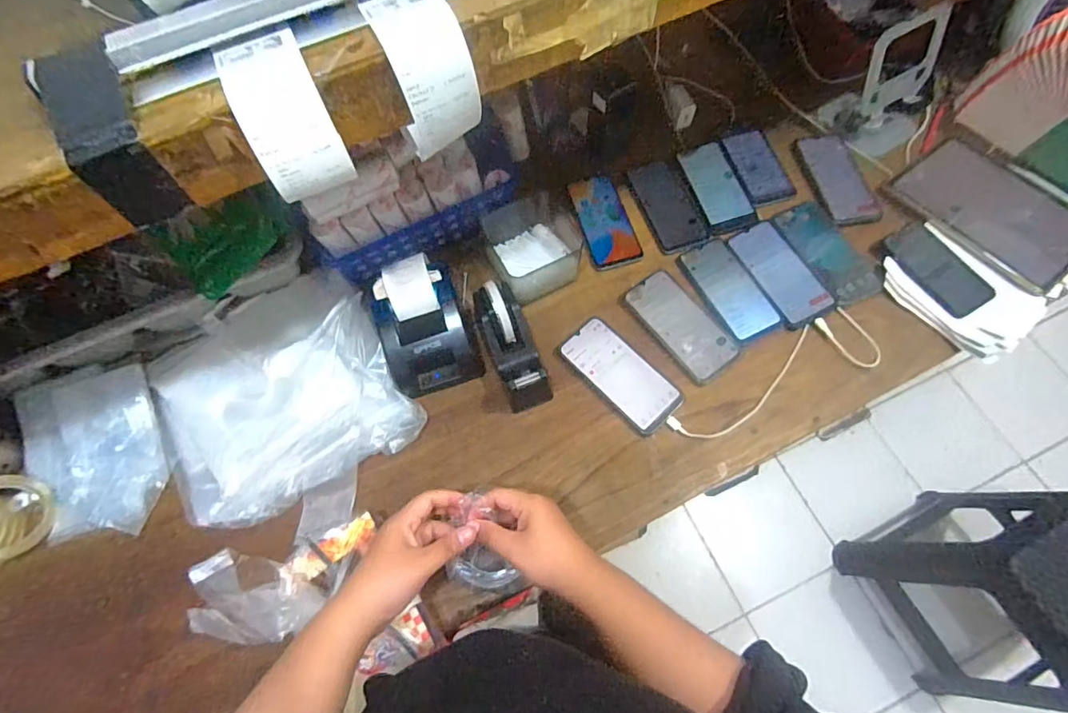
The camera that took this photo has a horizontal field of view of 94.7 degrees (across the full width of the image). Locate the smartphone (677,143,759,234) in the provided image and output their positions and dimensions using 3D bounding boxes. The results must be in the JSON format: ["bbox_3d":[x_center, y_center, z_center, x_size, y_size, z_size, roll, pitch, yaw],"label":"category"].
[{"bbox_3d":[0.288,-0.266,0.766,0.081,0.010,0.166,-11,67,-2],"label":"smartphone"}]

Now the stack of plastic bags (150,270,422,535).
[{"bbox_3d":[-0.343,0.044,0.651,0.311,0.042,0.289,-26,69,-8],"label":"stack of plastic bags"}]

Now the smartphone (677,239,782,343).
[{"bbox_3d":[0.278,-0.098,0.697,0.075,0.009,0.161,-25,68,-8],"label":"smartphone"}]

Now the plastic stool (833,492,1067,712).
[{"bbox_3d":[0.987,0.489,1.036,0.327,0.543,0.334,-27,69,-8],"label":"plastic stool"}]

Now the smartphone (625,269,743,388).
[{"bbox_3d":[0.205,-0.046,0.687,0.078,0.008,0.167,-32,69,-10],"label":"smartphone"}]

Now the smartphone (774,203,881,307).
[{"bbox_3d":[0.429,-0.154,0.719,0.074,0.013,0.174,-23,68,-7],"label":"smartphone"}]

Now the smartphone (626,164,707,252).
[{"bbox_3d":[0.209,-0.236,0.762,0.080,0.010,0.168,-14,67,-3],"label":"smartphone"}]

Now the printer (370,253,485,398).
[{"bbox_3d":[-0.145,-0.038,0.656,0.116,0.102,0.158,-20,68,-6],"label":"printer"}]

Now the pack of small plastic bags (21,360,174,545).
[{"bbox_3d":[-0.578,0.123,0.642,0.165,0.022,0.234,-27,69,-8],"label":"pack of small plastic bags"}]

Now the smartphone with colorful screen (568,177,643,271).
[{"bbox_3d":[0.107,-0.210,0.754,0.078,0.005,0.164,-15,67,-4],"label":"smartphone with colorful screen"}]

